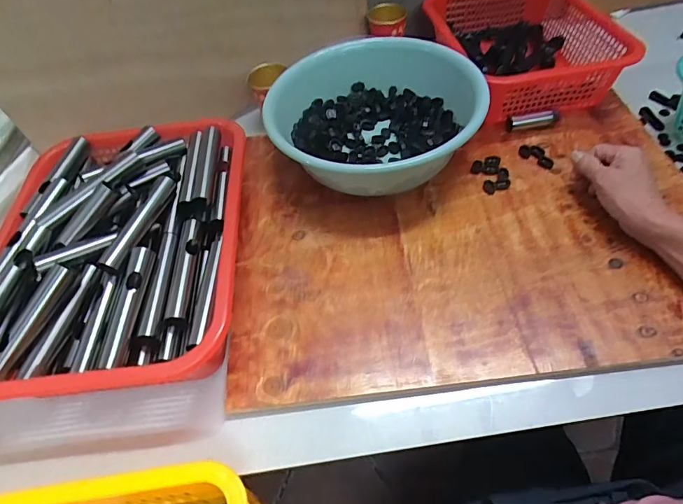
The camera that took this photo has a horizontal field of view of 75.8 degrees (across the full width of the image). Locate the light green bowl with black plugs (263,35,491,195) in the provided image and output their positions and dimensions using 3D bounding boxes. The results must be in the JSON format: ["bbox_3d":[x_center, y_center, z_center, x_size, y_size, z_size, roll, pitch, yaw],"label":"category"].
[{"bbox_3d":[0.047,-0.198,0.647,0.297,0.102,0.301,-2,55,3],"label":"light green bowl with black plugs"}]

